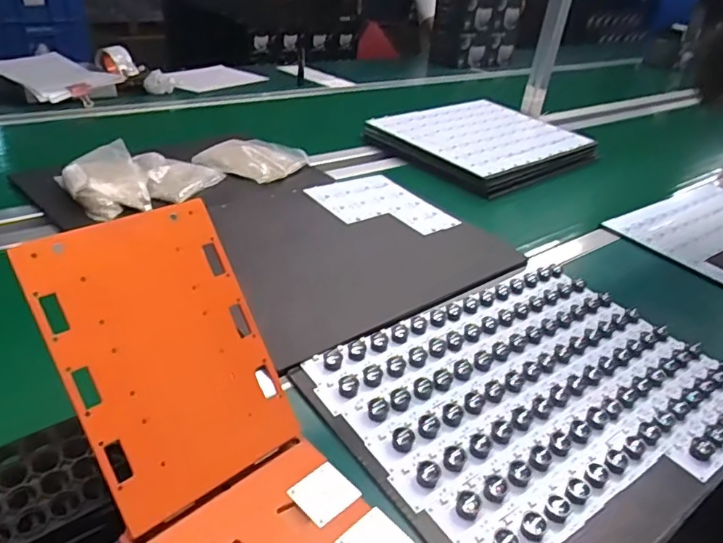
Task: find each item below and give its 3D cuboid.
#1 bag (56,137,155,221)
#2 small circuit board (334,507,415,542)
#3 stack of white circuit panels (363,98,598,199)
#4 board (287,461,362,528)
[{"bbox_3d":[-0.426,-0.150,0.924,0.115,0.059,0.168,-16,40,-33],"label":"bag"},{"bbox_3d":[0.011,0.214,0.442,0.045,0.005,0.046,29,38,35],"label":"small circuit board"},{"bbox_3d":[0.291,-0.330,1.354,0.481,0.051,0.386,-23,43,-39],"label":"stack of white circuit panels"},{"bbox_3d":[-0.031,0.187,0.475,0.044,0.004,0.047,32,39,33],"label":"board"}]

